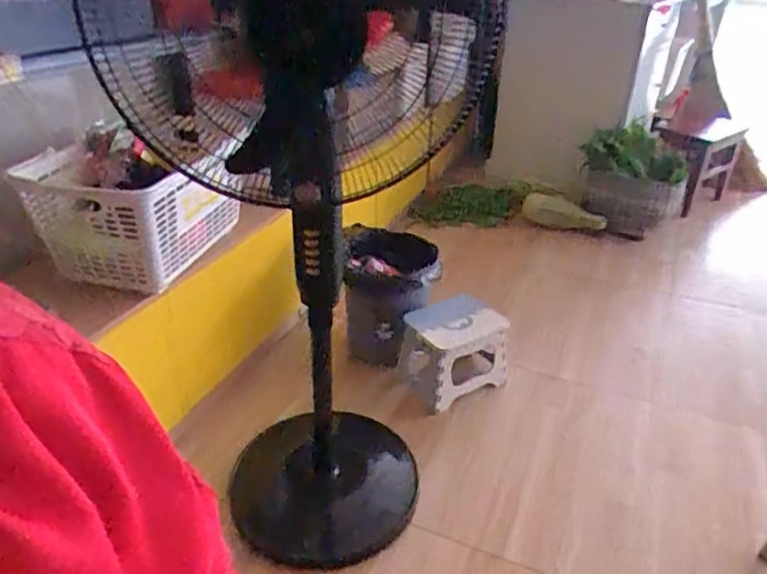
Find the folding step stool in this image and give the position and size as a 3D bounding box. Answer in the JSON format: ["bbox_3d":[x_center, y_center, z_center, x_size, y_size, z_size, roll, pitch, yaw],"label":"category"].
[{"bbox_3d":[0.172,0.155,1.532,0.232,0.203,0.174,-19,36,-30],"label":"folding step stool"}]

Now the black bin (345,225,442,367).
[{"bbox_3d":[0.015,0.015,1.610,0.227,0.267,0.279,-1,31,-3],"label":"black bin"}]

